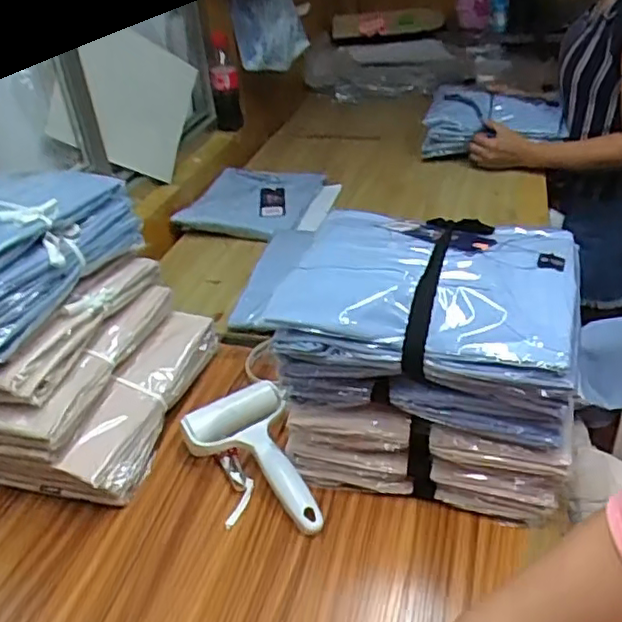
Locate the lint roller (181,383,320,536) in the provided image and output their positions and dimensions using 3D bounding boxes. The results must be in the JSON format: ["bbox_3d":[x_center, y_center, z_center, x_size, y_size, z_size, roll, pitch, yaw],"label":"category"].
[{"bbox_3d":[-0.062,0.156,0.639,0.108,0.048,0.180,-16,36,-13],"label":"lint roller"}]

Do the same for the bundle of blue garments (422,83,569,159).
[{"bbox_3d":[0.352,-0.376,1.219,0.255,0.094,0.151,1,35,11],"label":"bundle of blue garments"}]

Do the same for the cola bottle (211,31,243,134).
[{"bbox_3d":[-0.174,-0.454,1.257,0.053,0.185,0.053,-10,35,-5],"label":"cola bottle"}]

